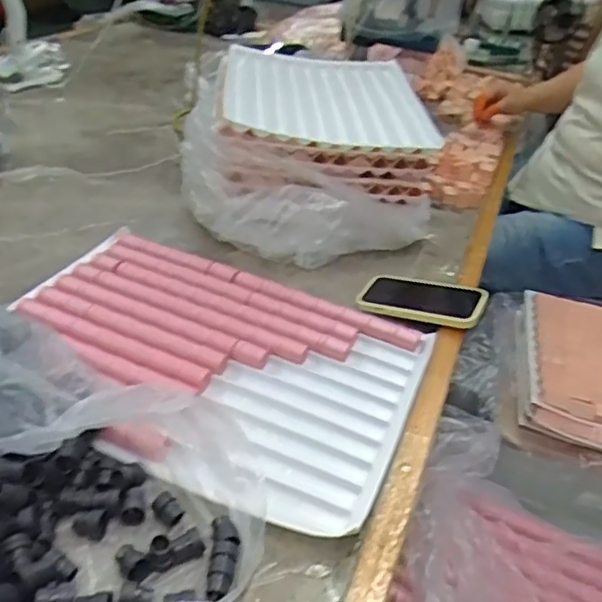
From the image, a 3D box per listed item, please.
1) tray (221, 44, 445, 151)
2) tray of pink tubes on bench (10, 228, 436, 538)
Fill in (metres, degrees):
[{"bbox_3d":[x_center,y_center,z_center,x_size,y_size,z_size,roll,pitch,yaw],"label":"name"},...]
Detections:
[{"bbox_3d":[0.035,-0.338,0.974,0.302,0.039,0.399,3,36,-7],"label":"tray"},{"bbox_3d":[-0.098,0.055,0.645,0.425,0.020,0.303,17,35,13],"label":"tray of pink tubes on bench"}]

